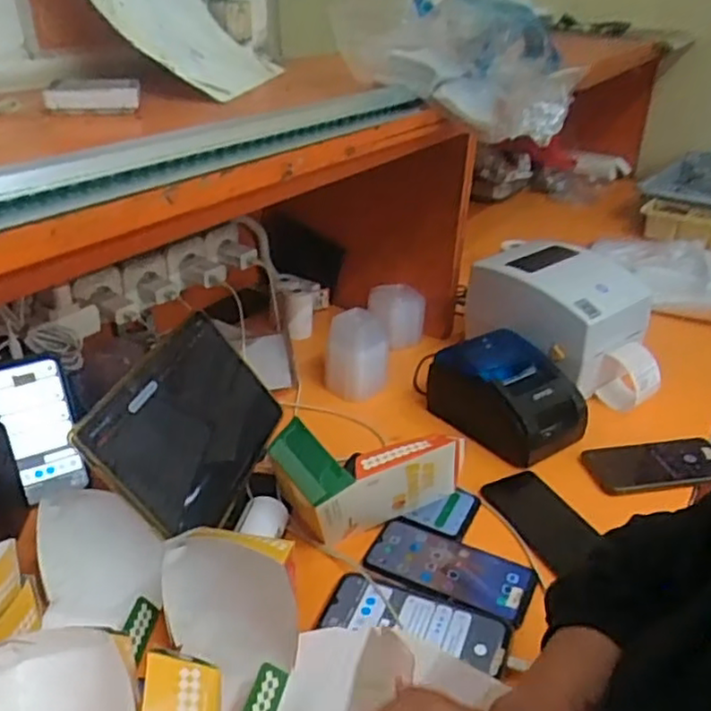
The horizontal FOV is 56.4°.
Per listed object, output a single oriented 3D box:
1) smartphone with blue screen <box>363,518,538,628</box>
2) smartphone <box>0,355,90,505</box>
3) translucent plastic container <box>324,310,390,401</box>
[{"bbox_3d":[0.094,0.214,0.674,0.168,0.011,0.076,14,32,22],"label":"smartphone with blue screen"},{"bbox_3d":[-0.347,0.080,0.729,0.074,0.159,0.017,-12,17,-20],"label":"smartphone"},{"bbox_3d":[0.001,0.000,0.932,0.087,0.120,0.083,0,30,-1],"label":"translucent plastic container"}]

